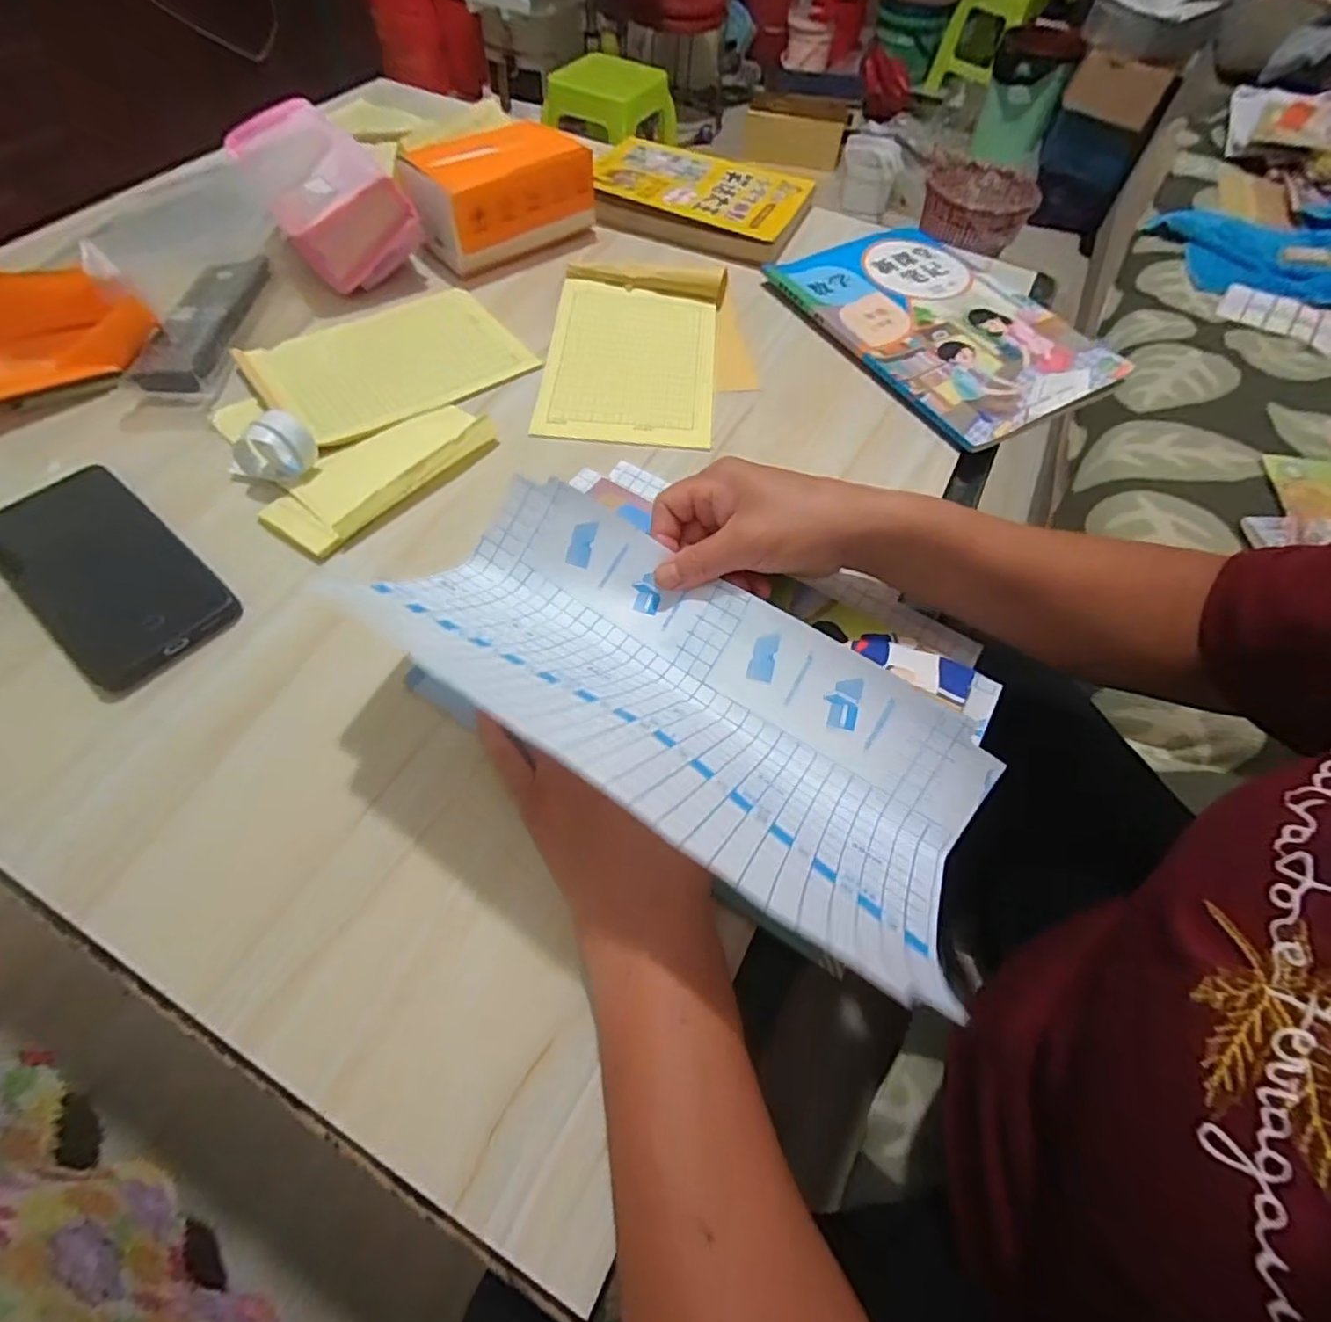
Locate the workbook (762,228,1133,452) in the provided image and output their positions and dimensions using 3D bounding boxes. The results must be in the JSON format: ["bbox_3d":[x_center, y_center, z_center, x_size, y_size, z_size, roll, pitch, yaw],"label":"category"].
[{"bbox_3d":[0.232,-0.289,0.508,0.196,0.010,0.259,-26,64,-17],"label":"workbook"}]

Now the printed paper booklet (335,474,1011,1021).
[{"bbox_3d":[0.000,0.003,0.269,0.289,0.099,0.158,35,64,17],"label":"printed paper booklet"}]

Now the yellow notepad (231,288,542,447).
[{"bbox_3d":[-0.210,-0.232,0.460,0.183,0.010,0.136,-34,67,-20],"label":"yellow notepad"}]

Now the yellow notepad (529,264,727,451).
[{"bbox_3d":[-0.024,-0.244,0.469,0.128,0.027,0.193,5,60,0],"label":"yellow notepad"}]

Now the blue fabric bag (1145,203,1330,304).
[{"bbox_3d":[0.951,-0.638,0.907,0.308,0.065,0.249,7,60,1],"label":"blue fabric bag"}]

